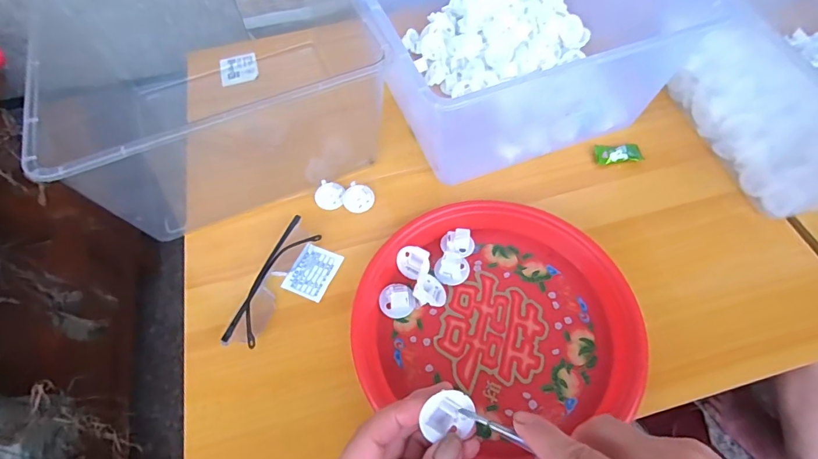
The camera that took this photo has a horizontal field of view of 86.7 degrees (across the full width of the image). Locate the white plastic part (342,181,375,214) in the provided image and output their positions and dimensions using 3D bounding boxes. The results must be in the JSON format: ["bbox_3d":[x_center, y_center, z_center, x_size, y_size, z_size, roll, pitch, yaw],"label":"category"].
[{"bbox_3d":[-0.055,-0.034,0.465,0.032,0.016,0.030,0,58,1],"label":"white plastic part"}]

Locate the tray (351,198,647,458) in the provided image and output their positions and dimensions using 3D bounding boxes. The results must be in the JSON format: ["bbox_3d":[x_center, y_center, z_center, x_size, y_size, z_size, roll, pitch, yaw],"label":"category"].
[{"bbox_3d":[0.071,0.079,0.376,0.229,0.034,0.221,0,58,1],"label":"tray"}]

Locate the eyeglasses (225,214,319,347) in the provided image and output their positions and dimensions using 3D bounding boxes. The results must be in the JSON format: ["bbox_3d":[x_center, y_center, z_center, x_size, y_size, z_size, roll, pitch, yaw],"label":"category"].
[{"bbox_3d":[-0.127,0.050,0.408,0.030,0.027,0.128,18,60,12],"label":"eyeglasses"}]

